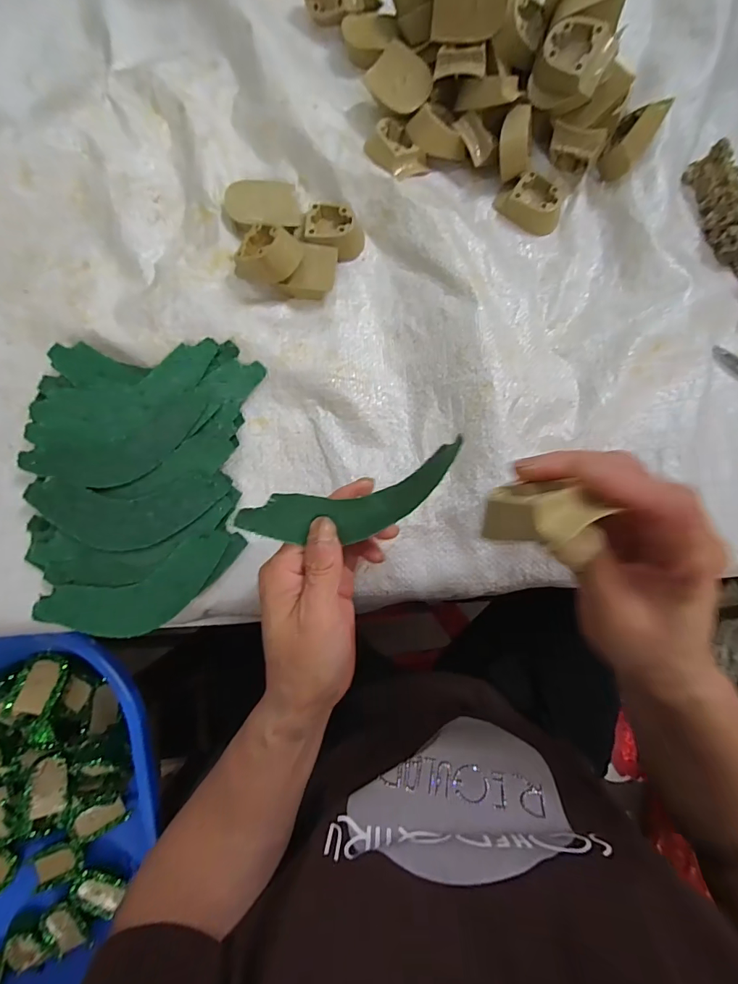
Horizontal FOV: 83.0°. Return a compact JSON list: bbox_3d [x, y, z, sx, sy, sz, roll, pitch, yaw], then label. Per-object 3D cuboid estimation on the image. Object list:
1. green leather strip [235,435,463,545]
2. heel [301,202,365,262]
[{"bbox_3d":[-0.004,0.008,0.234,0.128,0.006,0.045,-19,127,-17],"label":"green leather strip"},{"bbox_3d":[-0.028,-0.215,0.340,0.047,0.020,0.040,10,80,-2],"label":"heel"}]

